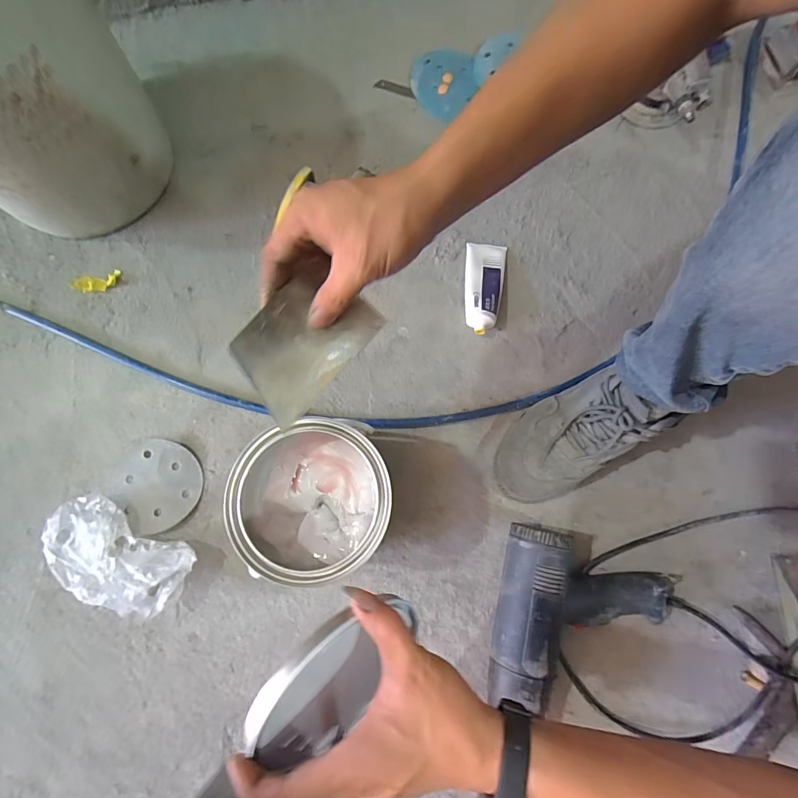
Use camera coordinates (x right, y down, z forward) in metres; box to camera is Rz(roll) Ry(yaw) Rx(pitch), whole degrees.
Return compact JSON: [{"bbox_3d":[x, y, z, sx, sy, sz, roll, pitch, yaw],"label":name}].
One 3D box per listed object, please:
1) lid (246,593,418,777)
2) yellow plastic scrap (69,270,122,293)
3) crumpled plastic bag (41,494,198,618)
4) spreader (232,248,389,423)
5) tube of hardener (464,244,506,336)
[{"bbox_3d":[-0.046,0.199,0.288,0.126,0.115,0.016,-50,49,-9],"label":"lid"},{"bbox_3d":[-0.427,-0.167,0.563,0.060,0.018,0.025,-18,78,-5],"label":"yellow plastic scrap"},{"bbox_3d":[-0.339,0.190,0.475,0.174,0.048,0.100,26,78,7],"label":"crumpled plastic bag"},{"bbox_3d":[-0.071,-0.044,0.296,0.073,0.005,0.108,45,81,-21],"label":"spreader"},{"bbox_3d":[0.121,-0.159,0.565,0.056,0.035,0.141,5,76,2],"label":"tube of hardener"}]

